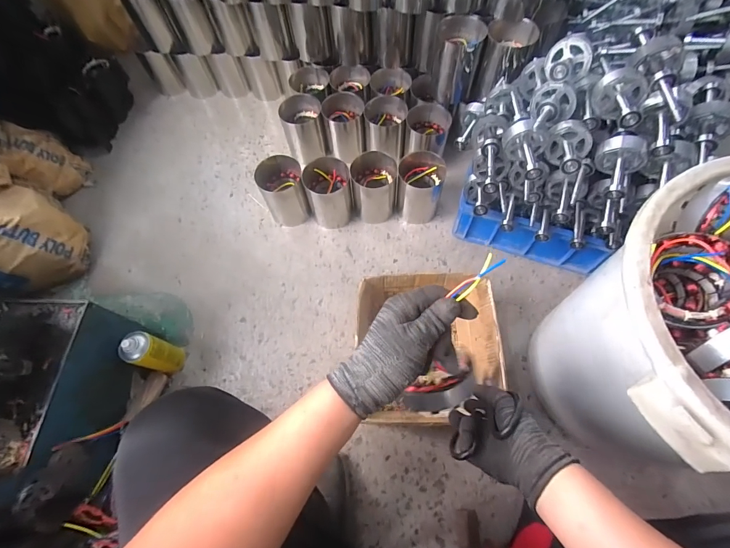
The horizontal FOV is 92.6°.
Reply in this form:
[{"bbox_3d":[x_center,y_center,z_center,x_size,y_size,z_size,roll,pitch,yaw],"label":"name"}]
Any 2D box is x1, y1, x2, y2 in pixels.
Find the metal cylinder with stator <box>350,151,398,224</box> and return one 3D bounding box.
[{"bbox_3d":[0.026,-0.233,0.964,0.118,0.152,0.117,-1,66,2],"label":"metal cylinder with stator"}]

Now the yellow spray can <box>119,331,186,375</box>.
[{"bbox_3d":[-0.466,0.178,0.775,0.064,0.178,0.066,-1,66,2],"label":"yellow spray can"}]

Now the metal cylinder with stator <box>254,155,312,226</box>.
[{"bbox_3d":[-0.222,-0.226,0.967,0.117,0.153,0.121,-17,66,-5],"label":"metal cylinder with stator"}]

